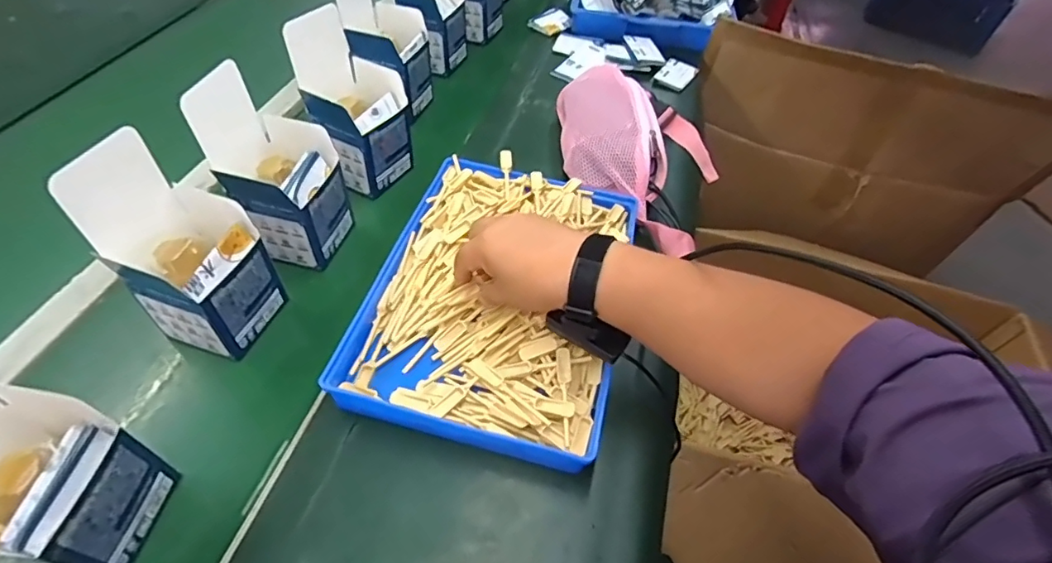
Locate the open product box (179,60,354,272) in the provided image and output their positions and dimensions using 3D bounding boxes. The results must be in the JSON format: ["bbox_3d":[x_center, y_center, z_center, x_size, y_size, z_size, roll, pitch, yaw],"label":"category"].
[{"bbox_3d":[-0.244,-0.109,0.522,0.092,0.171,0.094,15,52,6],"label":"open product box"}]

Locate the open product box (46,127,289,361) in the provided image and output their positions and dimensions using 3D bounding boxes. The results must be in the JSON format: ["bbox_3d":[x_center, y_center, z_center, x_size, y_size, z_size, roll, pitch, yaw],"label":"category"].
[{"bbox_3d":[-0.289,-0.023,0.451,0.090,0.172,0.096,17,53,8],"label":"open product box"}]

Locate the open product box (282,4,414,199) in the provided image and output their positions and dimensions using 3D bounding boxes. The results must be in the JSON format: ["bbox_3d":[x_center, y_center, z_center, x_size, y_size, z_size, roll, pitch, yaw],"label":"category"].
[{"bbox_3d":[-0.197,-0.201,0.609,0.097,0.166,0.104,27,55,15],"label":"open product box"}]

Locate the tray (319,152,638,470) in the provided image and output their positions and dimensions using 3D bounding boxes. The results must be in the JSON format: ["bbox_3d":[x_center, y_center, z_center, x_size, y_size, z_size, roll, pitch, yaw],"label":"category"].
[{"bbox_3d":[-0.024,0.002,0.524,0.231,0.032,0.320,14,52,6],"label":"tray"}]

